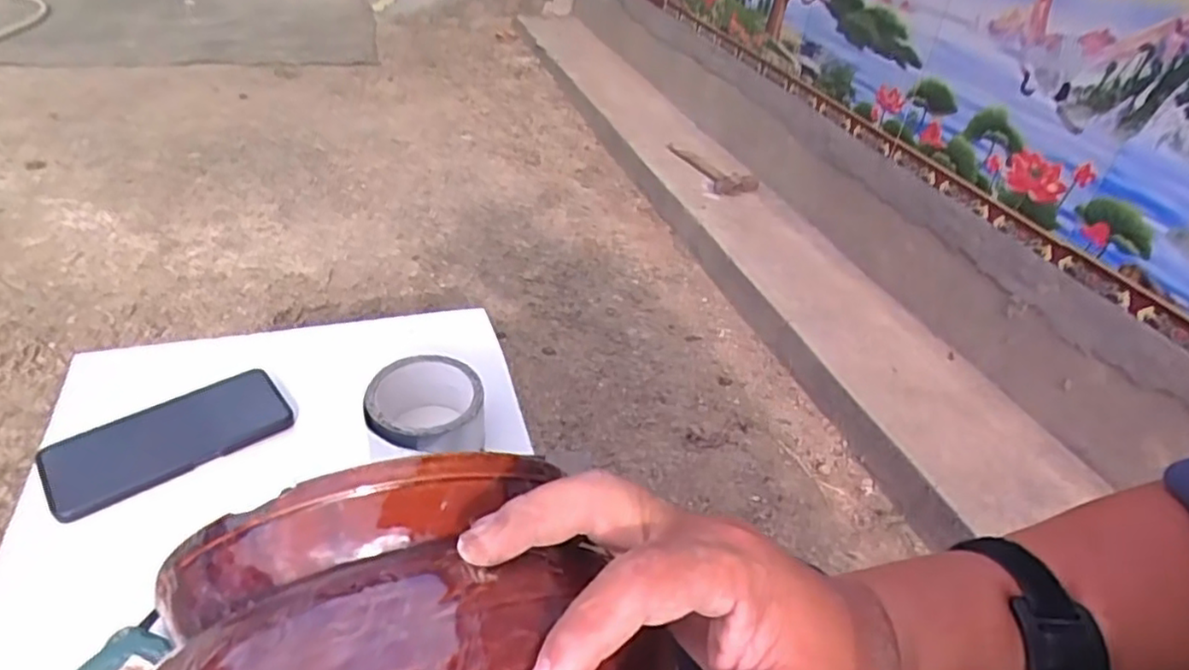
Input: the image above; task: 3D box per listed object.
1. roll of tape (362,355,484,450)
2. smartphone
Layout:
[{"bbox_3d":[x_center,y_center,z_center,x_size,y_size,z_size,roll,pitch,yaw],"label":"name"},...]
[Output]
[{"bbox_3d":[-0.135,0.063,0.540,0.087,0.045,0.091,5,37,-4],"label":"roll of tape"},{"bbox_3d":[-0.331,0.081,0.529,0.165,0.014,0.073,-26,48,-36],"label":"smartphone"}]

